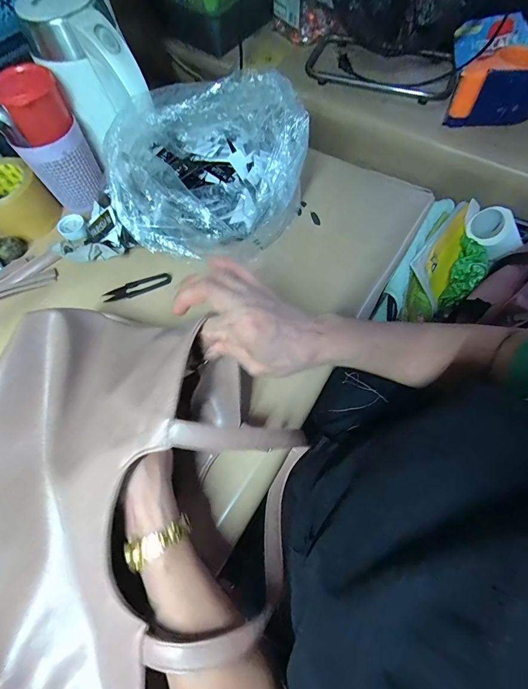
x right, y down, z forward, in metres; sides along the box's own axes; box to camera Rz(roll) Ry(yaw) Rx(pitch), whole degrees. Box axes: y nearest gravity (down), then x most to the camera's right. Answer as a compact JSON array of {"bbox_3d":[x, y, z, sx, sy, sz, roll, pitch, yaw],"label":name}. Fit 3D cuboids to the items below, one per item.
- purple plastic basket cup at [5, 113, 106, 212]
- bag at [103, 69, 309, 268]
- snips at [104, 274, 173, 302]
[{"bbox_3d":[-0.300,-0.271,0.521,0.090,0.098,0.084,-1,66,3],"label":"purple plastic basket cup"},{"bbox_3d":[-0.071,-0.226,0.466,0.245,0.144,0.193,5,67,6],"label":"bag"},{"bbox_3d":[-0.184,-0.082,0.494,0.099,0.009,0.027,-20,67,-6],"label":"snips"}]

